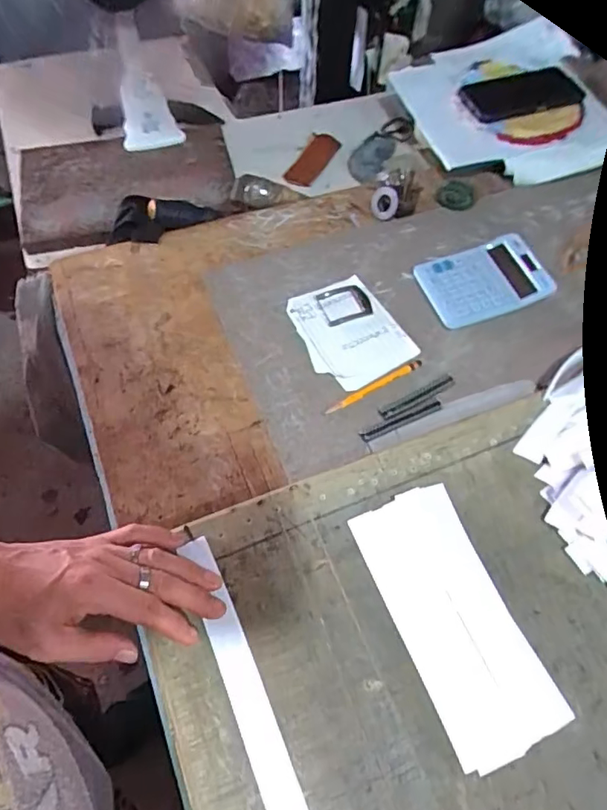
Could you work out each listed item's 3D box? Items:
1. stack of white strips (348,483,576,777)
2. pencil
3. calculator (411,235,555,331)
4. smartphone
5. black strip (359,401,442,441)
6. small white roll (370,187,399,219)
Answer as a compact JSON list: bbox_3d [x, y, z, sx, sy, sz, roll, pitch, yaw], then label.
[{"bbox_3d":[0.117,0.163,0.421,0.087,0.014,0.192,-21,66,-10],"label":"stack of white strips"},{"bbox_3d":[0.073,-0.020,0.551,0.118,0.004,0.009,-27,63,-17],"label":"pencil"},{"bbox_3d":[0.208,-0.143,0.619,0.133,0.029,0.090,-16,60,-12],"label":"calculator"},{"bbox_3d":[0.302,-0.434,0.748,0.156,0.007,0.085,-12,66,-2],"label":"smartphone"},{"bbox_3d":[0.097,0.015,0.532,0.091,0.004,0.011,-23,62,-16],"label":"black strip"},{"bbox_3d":[0.102,-0.255,0.680,0.035,0.038,0.014,9,15,2],"label":"small white roll"}]

